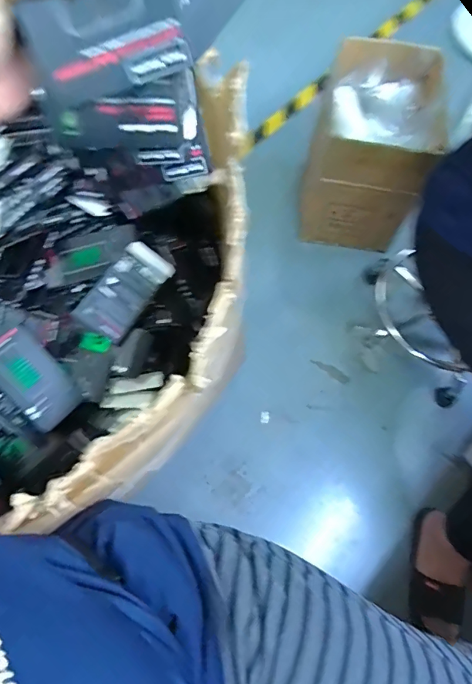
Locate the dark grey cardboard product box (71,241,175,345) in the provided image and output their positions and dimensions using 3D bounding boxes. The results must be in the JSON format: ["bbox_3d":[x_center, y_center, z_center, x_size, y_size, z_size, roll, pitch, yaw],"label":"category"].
[{"bbox_3d":[-0.171,-0.078,0.705,0.079,0.028,0.155,39,74,-10],"label":"dark grey cardboard product box"}]

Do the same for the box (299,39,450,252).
[{"bbox_3d":[0.315,-0.448,1.071,0.255,0.292,0.329,17,68,5],"label":"box"}]

